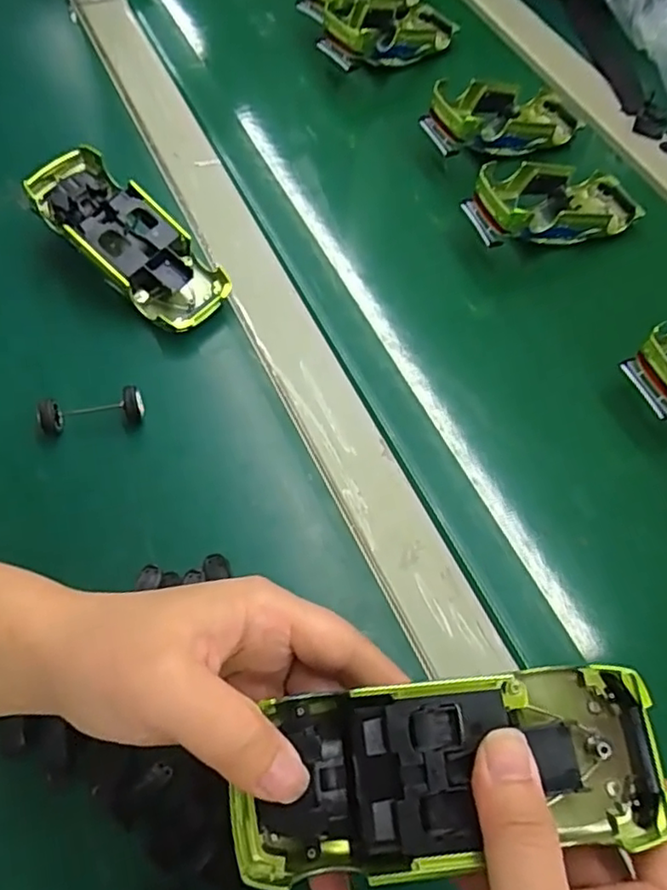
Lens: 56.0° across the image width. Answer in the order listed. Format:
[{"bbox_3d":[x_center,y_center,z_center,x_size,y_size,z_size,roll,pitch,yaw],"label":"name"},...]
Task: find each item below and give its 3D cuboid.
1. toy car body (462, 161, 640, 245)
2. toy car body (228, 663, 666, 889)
[{"bbox_3d":[0.159,-0.166,0.445,0.141,0.039,0.058,-17,62,-28],"label":"toy car body"},{"bbox_3d":[0.034,0.103,0.200,0.132,0.029,0.055,-9,62,-4],"label":"toy car body"}]

